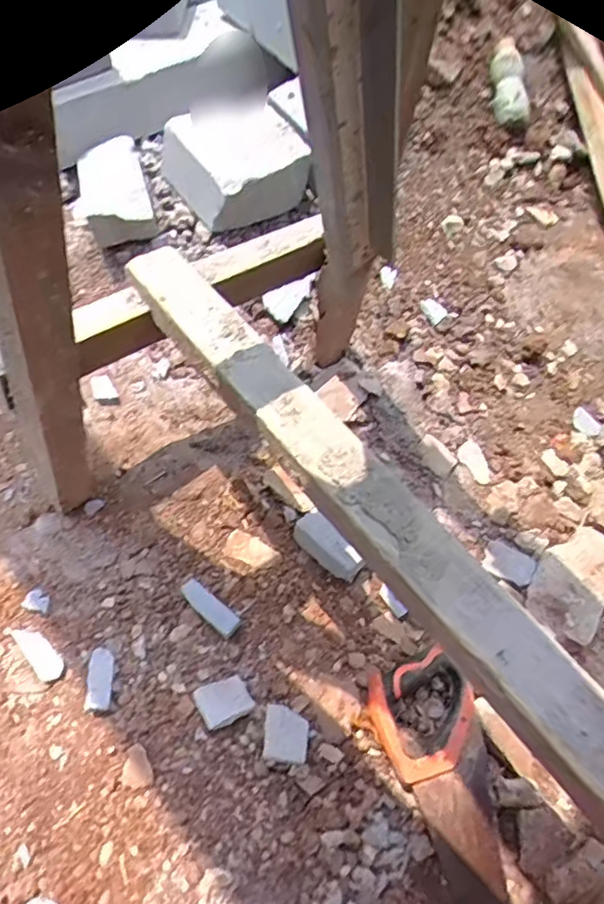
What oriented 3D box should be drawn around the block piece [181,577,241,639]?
[{"bbox_3d":[-0.116,0.198,0.760,0.088,0.015,0.028,43,60,2],"label":"block piece"}]

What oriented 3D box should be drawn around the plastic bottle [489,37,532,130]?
[{"bbox_3d":[0.386,-0.681,1.096,0.064,0.046,0.176,-5,82,-7],"label":"plastic bottle"}]

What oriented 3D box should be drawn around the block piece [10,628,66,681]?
[{"bbox_3d":[-0.303,0.230,0.689,0.029,0.012,0.073,-35,62,-25],"label":"block piece"}]

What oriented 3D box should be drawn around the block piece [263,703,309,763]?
[{"bbox_3d":[-0.018,0.328,0.698,0.050,0.015,0.063,4,53,0],"label":"block piece"}]

